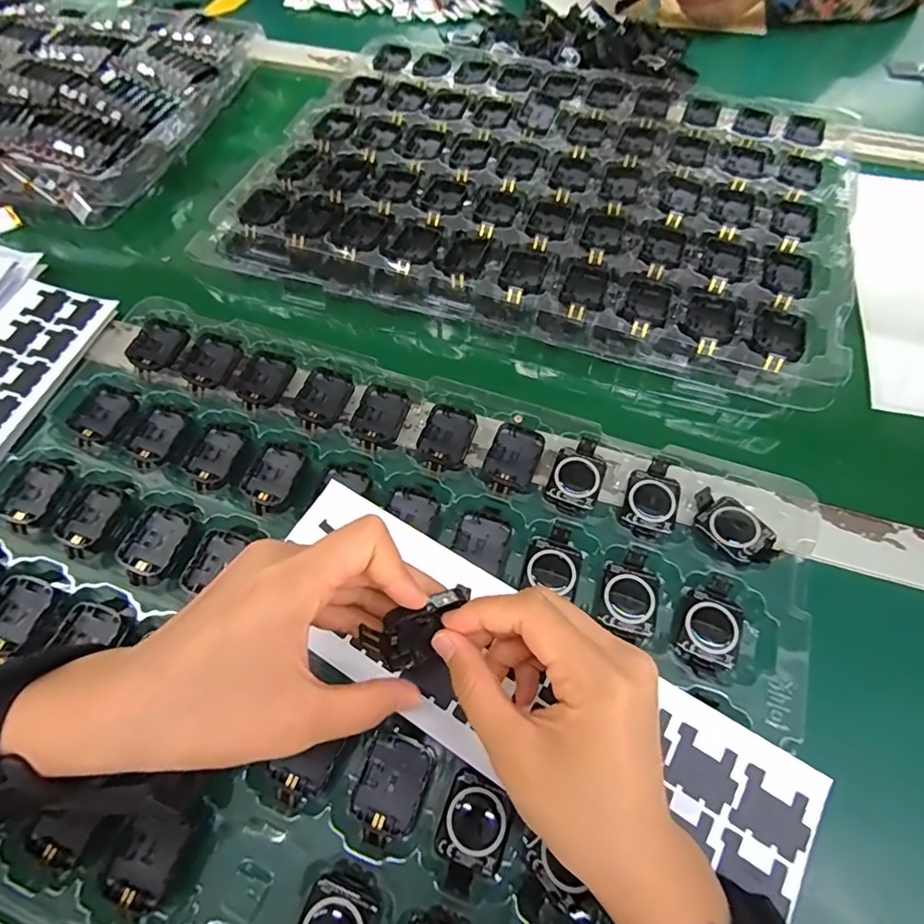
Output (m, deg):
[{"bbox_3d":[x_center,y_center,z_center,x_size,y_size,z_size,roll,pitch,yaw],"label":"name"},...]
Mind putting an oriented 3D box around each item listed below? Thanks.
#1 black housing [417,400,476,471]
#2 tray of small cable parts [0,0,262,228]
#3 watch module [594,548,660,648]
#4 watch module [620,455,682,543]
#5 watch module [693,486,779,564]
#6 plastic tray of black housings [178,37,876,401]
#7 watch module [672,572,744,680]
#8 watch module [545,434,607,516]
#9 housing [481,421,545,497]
[{"bbox_3d":[-0.009,-0.014,0.357,0.032,0.020,0.048,17,63,10],"label":"black housing"},{"bbox_3d":[-0.449,-0.415,0.580,0.383,0.058,0.335,18,64,10],"label":"tray of small cable parts"},{"bbox_3d":[0.097,0.077,0.306,0.032,0.008,0.049,17,63,10],"label":"watch module"},{"bbox_3d":[0.120,0.023,0.331,0.032,0.010,0.053,16,63,10],"label":"watch module"},{"bbox_3d":[0.164,0.039,0.319,0.031,0.012,0.052,-25,52,-12],"label":"watch module"},{"bbox_3d":[0.078,-0.262,0.480,0.488,0.040,0.371,17,63,10],"label":"plastic tray of black housings"},{"bbox_3d":[0.139,0.093,0.297,0.033,0.011,0.055,23,65,13],"label":"watch module"},{"bbox_3d":[0.075,0.008,0.339,0.032,0.010,0.052,21,64,12],"label":"watch module"},{"bbox_3d":[0.034,-0.001,0.341,0.035,0.006,0.047,20,64,12],"label":"housing"}]

